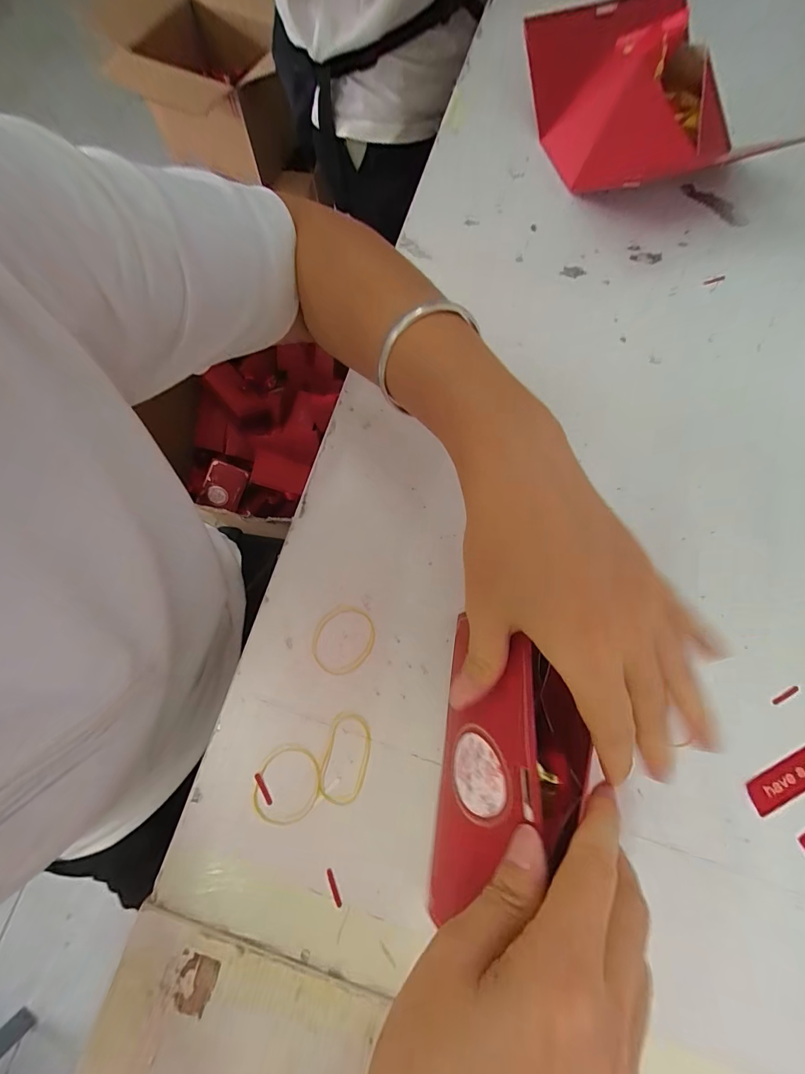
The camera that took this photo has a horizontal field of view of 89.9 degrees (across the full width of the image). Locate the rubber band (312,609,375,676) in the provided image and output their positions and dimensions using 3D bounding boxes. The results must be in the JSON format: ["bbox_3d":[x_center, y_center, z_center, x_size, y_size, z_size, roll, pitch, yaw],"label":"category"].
[{"bbox_3d":[-0.038,0.067,0.259,0.038,0.004,0.042,10,75,5],"label":"rubber band"}]

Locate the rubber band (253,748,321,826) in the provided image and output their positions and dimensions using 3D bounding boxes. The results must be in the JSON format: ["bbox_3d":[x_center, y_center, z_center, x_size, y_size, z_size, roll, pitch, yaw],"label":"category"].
[{"bbox_3d":[-0.068,0.147,0.238,0.037,0.004,0.041,12,75,5],"label":"rubber band"}]

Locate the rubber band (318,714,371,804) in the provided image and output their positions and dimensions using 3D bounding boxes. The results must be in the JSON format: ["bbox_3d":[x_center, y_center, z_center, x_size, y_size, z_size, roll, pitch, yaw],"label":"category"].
[{"bbox_3d":[-0.033,0.133,0.241,0.026,0.004,0.049,14,76,6],"label":"rubber band"}]

